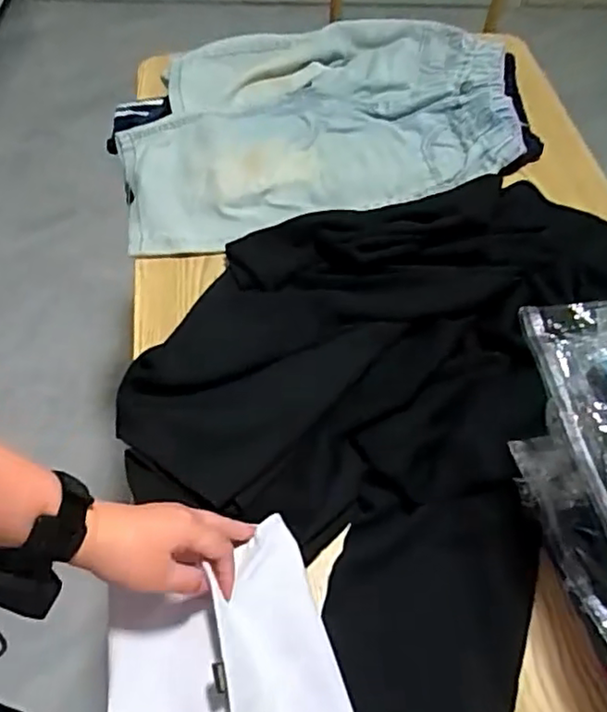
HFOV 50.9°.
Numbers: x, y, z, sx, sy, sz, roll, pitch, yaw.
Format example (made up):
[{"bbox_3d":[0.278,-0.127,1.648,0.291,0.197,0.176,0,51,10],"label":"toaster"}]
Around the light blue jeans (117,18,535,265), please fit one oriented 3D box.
[{"bbox_3d":[0.025,-0.325,0.860,0.548,0.044,0.379,-12,57,-9],"label":"light blue jeans"}]

